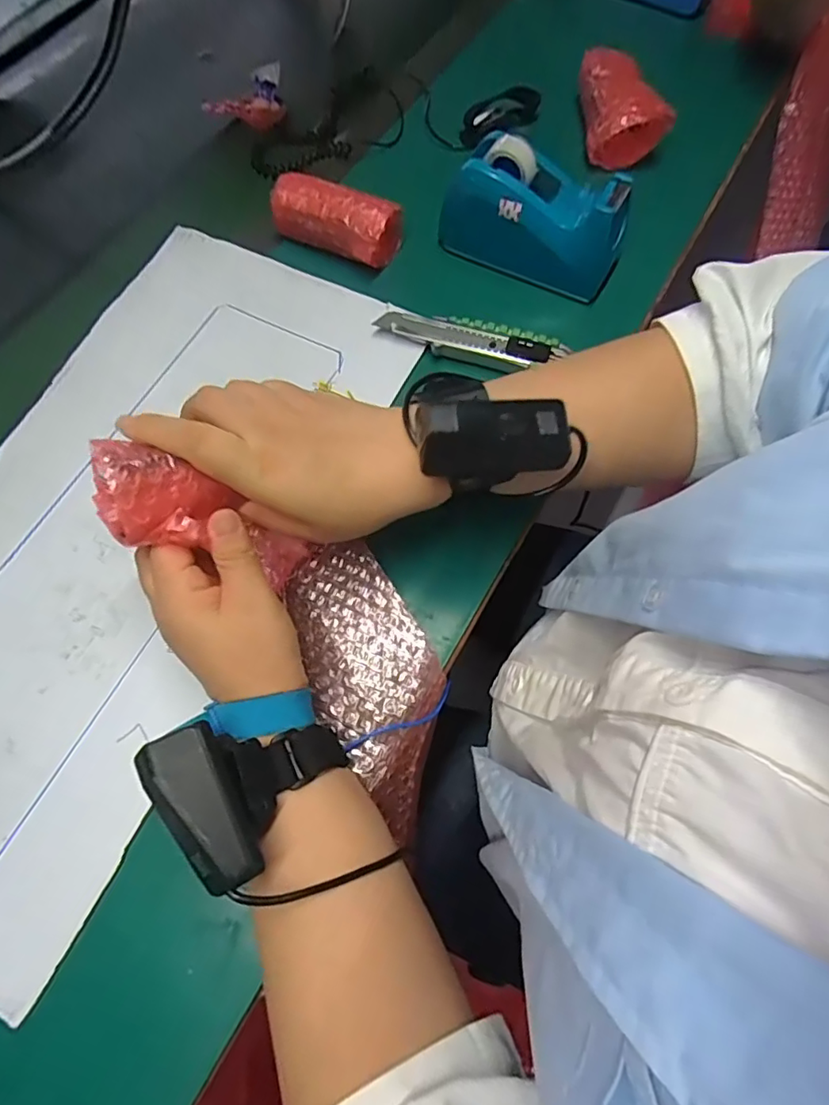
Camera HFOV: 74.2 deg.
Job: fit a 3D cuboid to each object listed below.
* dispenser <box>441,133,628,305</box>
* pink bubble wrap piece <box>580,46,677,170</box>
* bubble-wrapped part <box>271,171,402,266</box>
[{"bbox_3d":[0.092,-0.264,0.429,0.141,0.081,0.050,22,70,11],"label":"dispenser"},{"bbox_3d":[0.187,-0.404,0.492,0.067,0.042,0.112,1,68,3],"label":"pink bubble wrap piece"},{"bbox_3d":[-0.066,-0.275,0.451,0.102,0.038,0.044,25,71,12],"label":"bubble-wrapped part"}]

